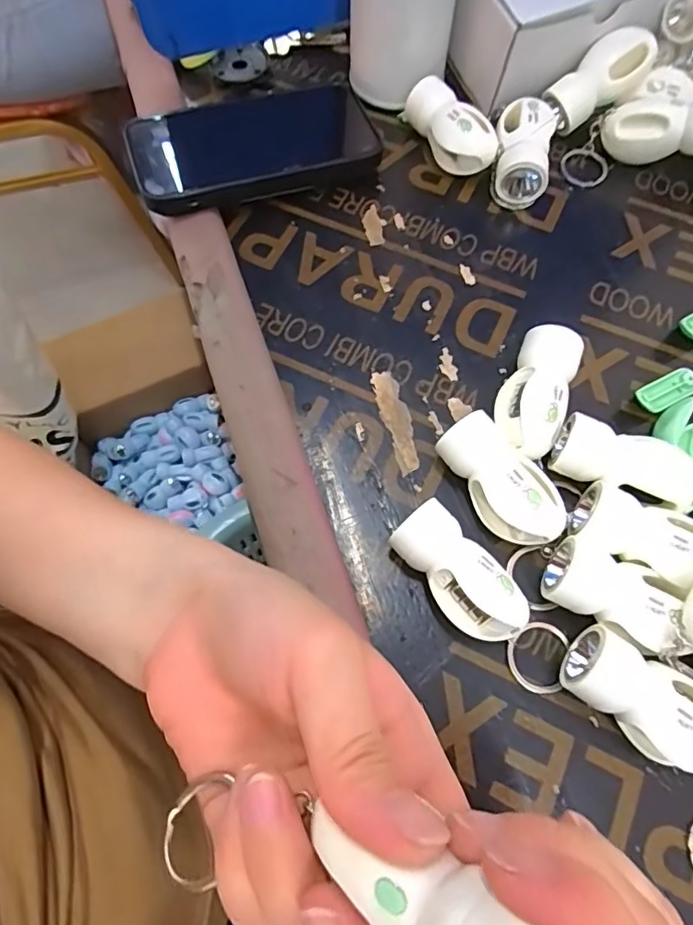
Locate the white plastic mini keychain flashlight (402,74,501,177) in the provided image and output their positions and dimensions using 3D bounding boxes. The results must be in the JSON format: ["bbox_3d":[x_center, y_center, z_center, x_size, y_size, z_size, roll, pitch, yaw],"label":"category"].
[{"bbox_3d":[0.066,-0.209,0.341,0.030,0.032,0.067,-24,70,-9],"label":"white plastic mini keychain flashlight"}]

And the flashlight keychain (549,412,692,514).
[{"bbox_3d":[0.132,0.002,0.259,0.066,0.022,0.028,21,70,8],"label":"flashlight keychain"}]

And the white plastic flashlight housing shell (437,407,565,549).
[{"bbox_3d":[0.074,0.010,0.255,0.031,0.031,0.065,-31,72,-11],"label":"white plastic flashlight housing shell"}]

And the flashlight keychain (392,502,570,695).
[{"bbox_3d":[0.058,0.061,0.237,0.028,0.029,0.089,-36,73,-13],"label":"flashlight keychain"}]

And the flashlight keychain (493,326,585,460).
[{"bbox_3d":[0.094,-0.034,0.273,0.032,0.030,0.065,21,70,8],"label":"flashlight keychain"}]

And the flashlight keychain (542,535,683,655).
[{"bbox_3d":[0.113,0.056,0.236,0.054,0.028,0.034,34,72,13],"label":"flashlight keychain"}]

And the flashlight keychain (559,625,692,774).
[{"bbox_3d":[0.119,0.096,0.221,0.068,0.032,0.033,31,72,12],"label":"flashlight keychain"}]

